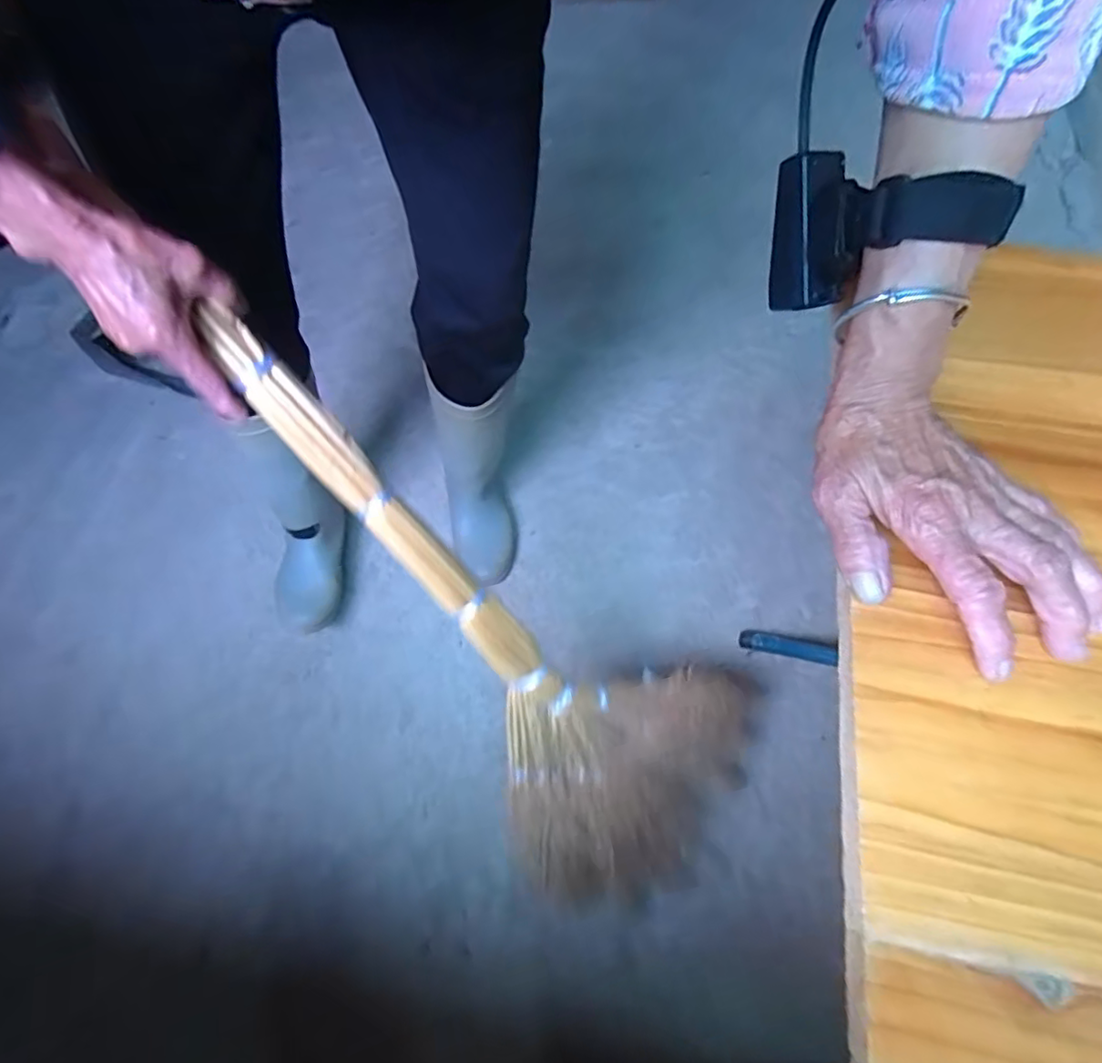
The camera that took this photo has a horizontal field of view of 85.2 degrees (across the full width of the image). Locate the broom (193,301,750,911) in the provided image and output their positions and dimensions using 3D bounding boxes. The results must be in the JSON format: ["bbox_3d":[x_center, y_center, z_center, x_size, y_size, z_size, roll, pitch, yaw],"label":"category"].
[{"bbox_3d":[-0.028,0.097,0.546,0.264,0.040,0.671,-45,114,-20],"label":"broom"}]

